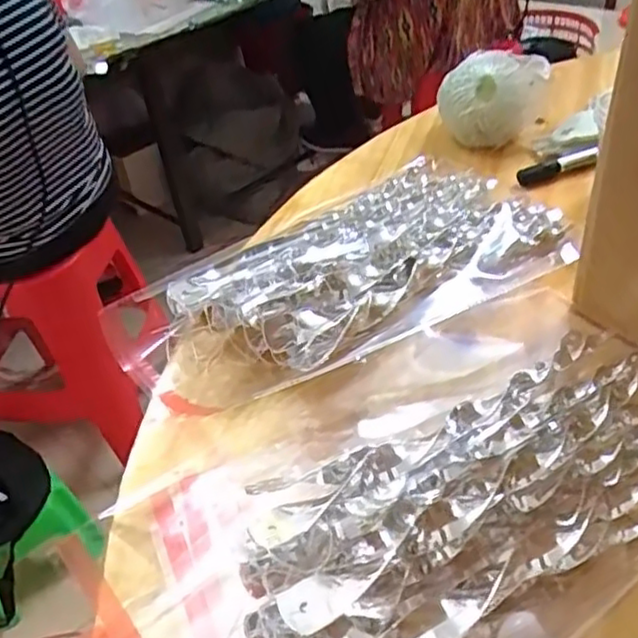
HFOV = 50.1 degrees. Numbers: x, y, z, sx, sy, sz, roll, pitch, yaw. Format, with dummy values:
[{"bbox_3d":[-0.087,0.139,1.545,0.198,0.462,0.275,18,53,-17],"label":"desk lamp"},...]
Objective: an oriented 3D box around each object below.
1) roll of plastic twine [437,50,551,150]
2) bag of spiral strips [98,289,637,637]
[{"bbox_3d":[0.189,-0.241,0.728,0.094,0.086,0.071,-18,38,-11],"label":"roll of plastic twine"},{"bbox_3d":[0.063,0.089,0.388,0.360,0.052,0.196,-24,42,-20],"label":"bag of spiral strips"}]

